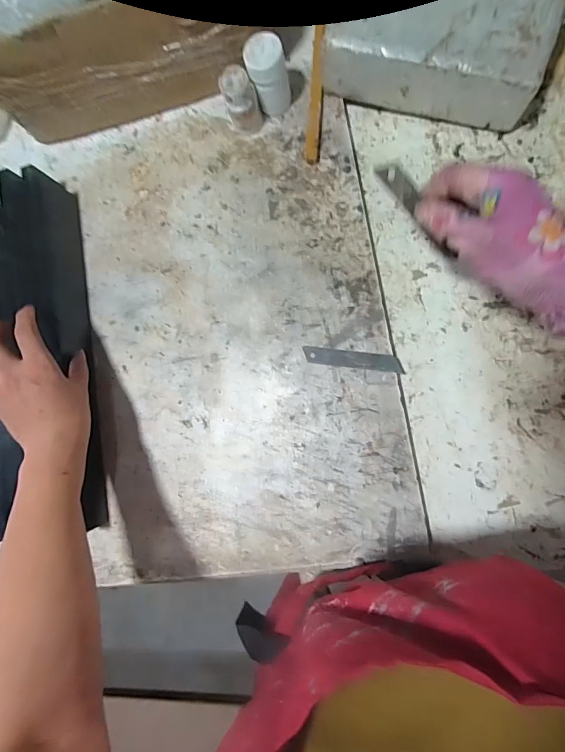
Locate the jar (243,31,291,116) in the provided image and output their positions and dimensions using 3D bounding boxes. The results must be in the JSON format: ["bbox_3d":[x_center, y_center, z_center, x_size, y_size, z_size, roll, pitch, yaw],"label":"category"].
[{"bbox_3d":[-0.013,-0.307,0.389,0.038,0.065,0.037,-1,87,9],"label":"jar"}]

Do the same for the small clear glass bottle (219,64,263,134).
[{"bbox_3d":[-0.042,-0.287,0.397,0.033,0.061,0.031,-1,87,9],"label":"small clear glass bottle"}]

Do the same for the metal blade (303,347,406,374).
[{"bbox_3d":[0.074,-0.017,0.392,0.103,0.004,0.018,6,88,9],"label":"metal blade"}]

